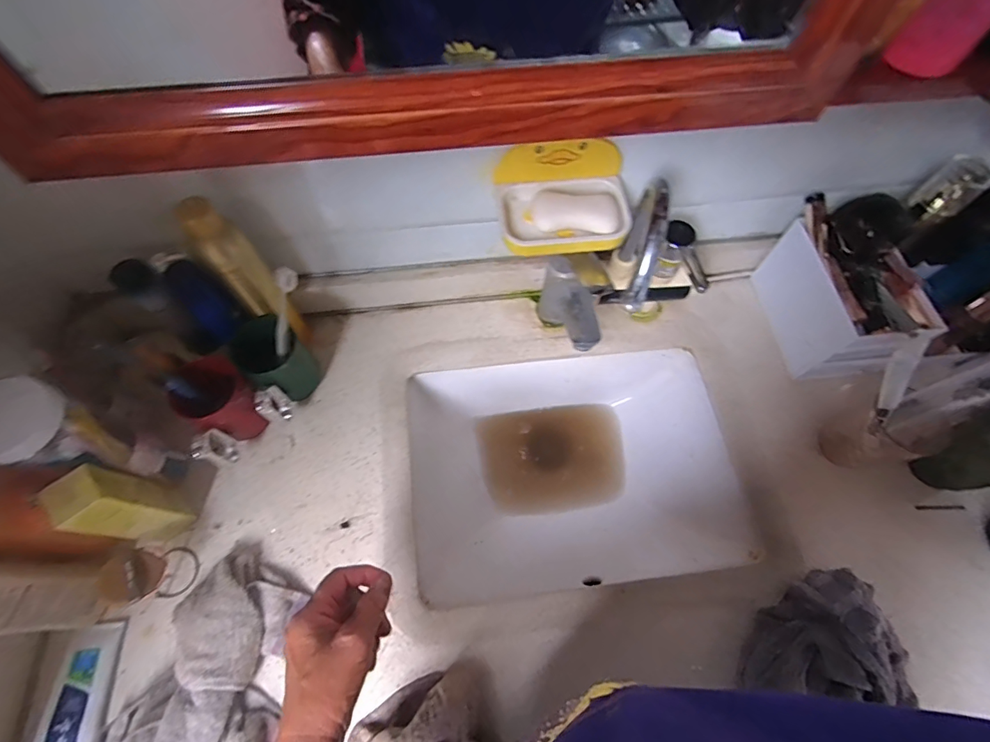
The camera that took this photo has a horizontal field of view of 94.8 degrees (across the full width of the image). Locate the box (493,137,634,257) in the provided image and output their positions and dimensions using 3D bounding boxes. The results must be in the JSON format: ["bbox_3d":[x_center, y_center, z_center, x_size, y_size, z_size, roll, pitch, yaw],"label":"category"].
[{"bbox_3d":[0.073,-0.184,0.475,0.137,0.067,0.108,-7,65,-3],"label":"box"}]

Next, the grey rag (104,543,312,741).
[{"bbox_3d":[-0.276,0.298,0.437,0.153,0.060,0.232,2,64,0],"label":"grey rag"}]

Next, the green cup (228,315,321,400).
[{"bbox_3d":[-0.265,-0.007,0.557,0.090,0.093,0.078,39,69,16],"label":"green cup"}]

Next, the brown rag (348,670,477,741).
[{"bbox_3d":[-0.070,0.349,0.419,0.114,0.052,0.097,-20,66,-11],"label":"brown rag"}]

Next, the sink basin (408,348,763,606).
[{"bbox_3d":[0.092,0.130,0.650,0.415,0.136,0.317,-6,65,-3],"label":"sink basin"}]

